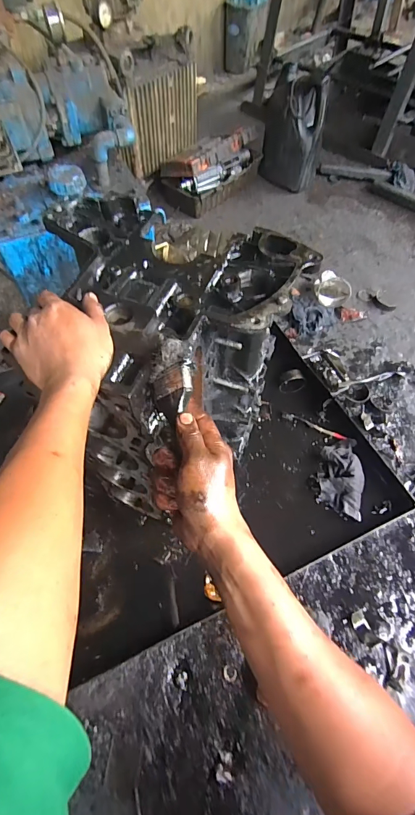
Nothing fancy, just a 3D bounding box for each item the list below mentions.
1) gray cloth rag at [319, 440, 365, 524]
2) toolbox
[{"bbox_3d":[0.291,0.145,0.832,0.091,0.045,0.181,10,59,4],"label":"gray cloth rag"},{"bbox_3d":[0.033,-0.891,1.391,0.175,0.172,0.420,35,64,20],"label":"toolbox"}]

